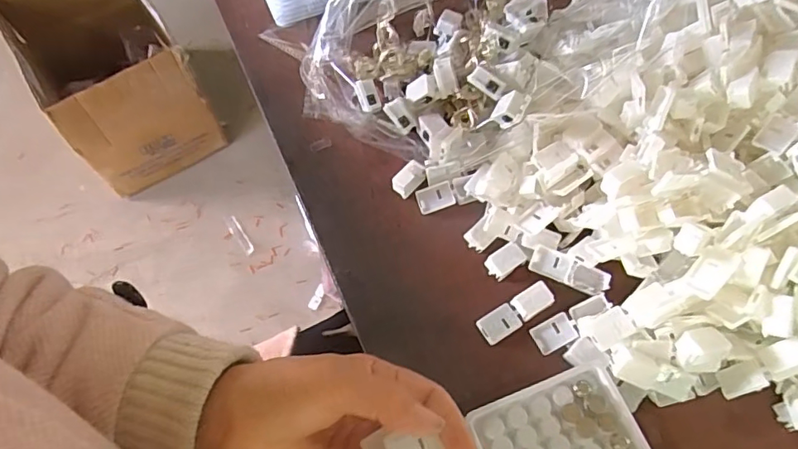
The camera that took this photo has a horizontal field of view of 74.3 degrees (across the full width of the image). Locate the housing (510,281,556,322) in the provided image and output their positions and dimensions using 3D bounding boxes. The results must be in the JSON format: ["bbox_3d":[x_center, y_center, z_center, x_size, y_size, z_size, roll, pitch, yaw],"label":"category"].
[{"bbox_3d":[0.094,0.053,0.369,0.028,0.004,0.018,-33,81,-6],"label":"housing"}]

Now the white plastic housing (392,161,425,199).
[{"bbox_3d":[0.008,-0.035,0.407,0.026,0.017,0.014,-42,72,-17],"label":"white plastic housing"}]

